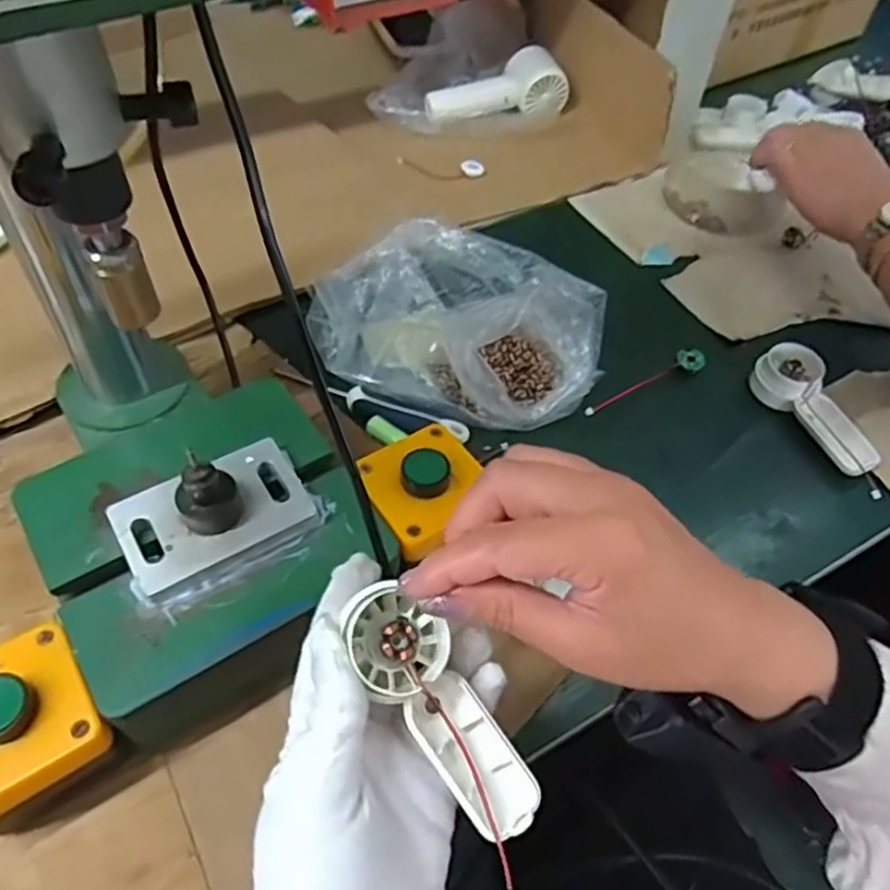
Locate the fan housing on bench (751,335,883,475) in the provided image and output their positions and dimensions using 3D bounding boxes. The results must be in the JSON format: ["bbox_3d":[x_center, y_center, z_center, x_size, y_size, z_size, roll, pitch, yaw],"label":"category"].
[{"bbox_3d":[0.276,-0.027,0.519,0.040,0.031,0.108,-22,56,-19],"label":"fan housing on bench"}]

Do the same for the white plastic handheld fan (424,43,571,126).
[{"bbox_3d":[0.055,-0.369,0.745,0.148,0.046,0.066,-16,55,-15],"label":"white plastic handheld fan"}]

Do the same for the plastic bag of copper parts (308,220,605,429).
[{"bbox_3d":[0.013,-0.093,0.523,0.203,0.068,0.146,18,54,8],"label":"plastic bag of copper parts"}]

